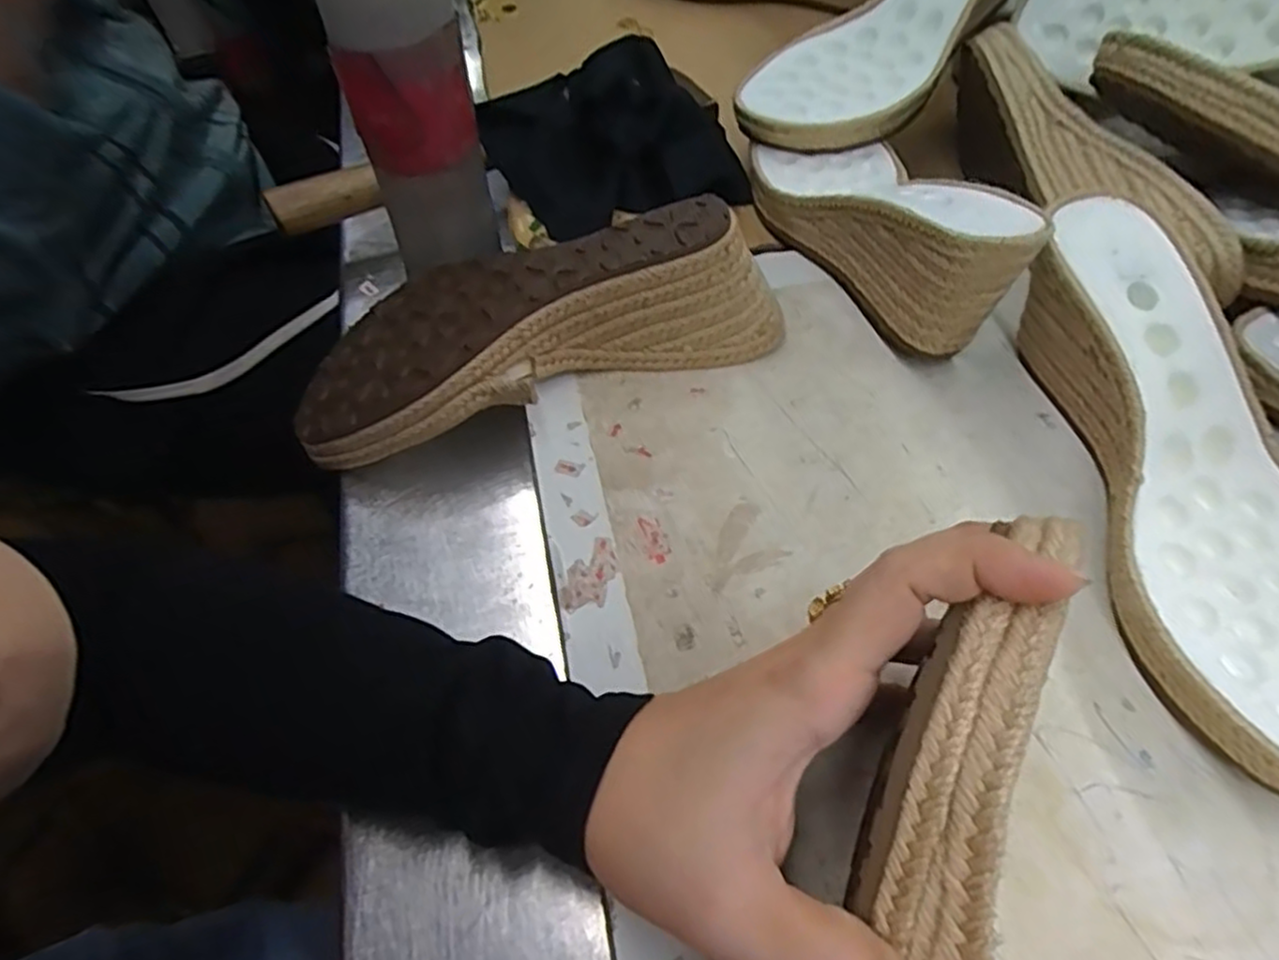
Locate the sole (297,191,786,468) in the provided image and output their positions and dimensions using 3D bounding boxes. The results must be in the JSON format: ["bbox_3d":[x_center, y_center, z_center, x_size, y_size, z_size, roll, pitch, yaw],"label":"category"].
[{"bbox_3d":[-0.051,-0.074,0.338,0.228,0.059,0.079,-11,56,-3],"label":"sole"}]

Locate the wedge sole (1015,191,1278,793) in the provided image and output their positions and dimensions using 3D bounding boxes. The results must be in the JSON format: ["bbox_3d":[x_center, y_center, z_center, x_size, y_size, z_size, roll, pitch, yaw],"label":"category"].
[{"bbox_3d":[0.210,-0.006,0.275,0.084,0.058,0.231,-5,56,1],"label":"wedge sole"}]

